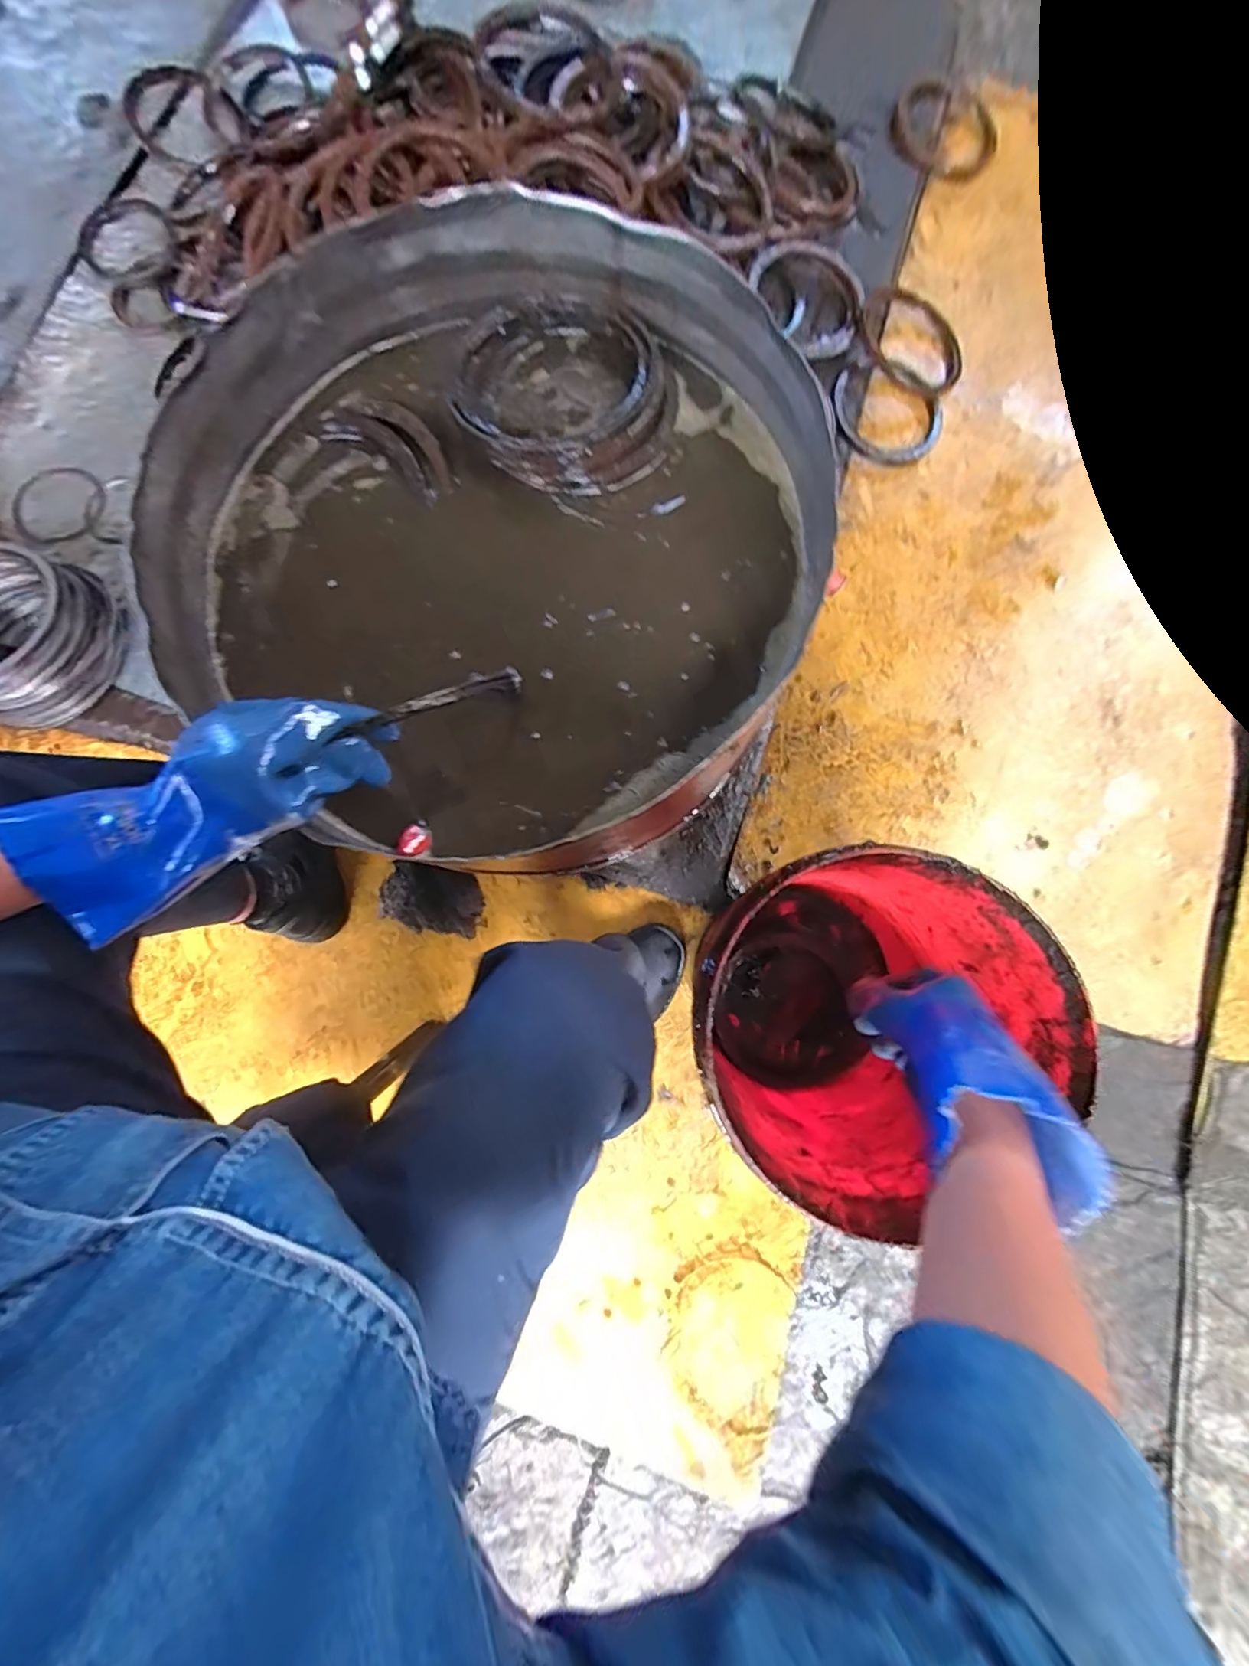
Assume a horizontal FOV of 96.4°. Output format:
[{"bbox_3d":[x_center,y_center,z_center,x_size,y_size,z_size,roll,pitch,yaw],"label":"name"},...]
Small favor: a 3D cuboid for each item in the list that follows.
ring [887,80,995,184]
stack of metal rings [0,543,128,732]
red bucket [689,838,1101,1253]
[{"bbox_3d":[0.662,-1.450,1.151,0.215,0.038,0.289,32,78,5],"label":"ring"},{"bbox_3d":[-0.847,-0.278,0.772,0.232,0.114,0.239,38,83,6],"label":"stack of metal rings"},{"bbox_3d":[0.213,0.185,0.583,0.303,0.308,0.279,0,77,-2],"label":"red bucket"}]

